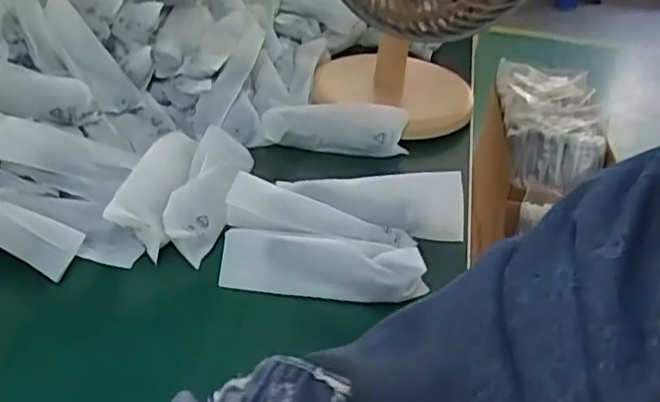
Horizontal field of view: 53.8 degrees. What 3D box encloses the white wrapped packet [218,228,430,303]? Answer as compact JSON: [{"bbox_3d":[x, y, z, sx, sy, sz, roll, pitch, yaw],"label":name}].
[{"bbox_3d":[-0.006,0.049,0.490,0.149,0.016,0.047,6,72,6],"label":"white wrapped packet"}]

